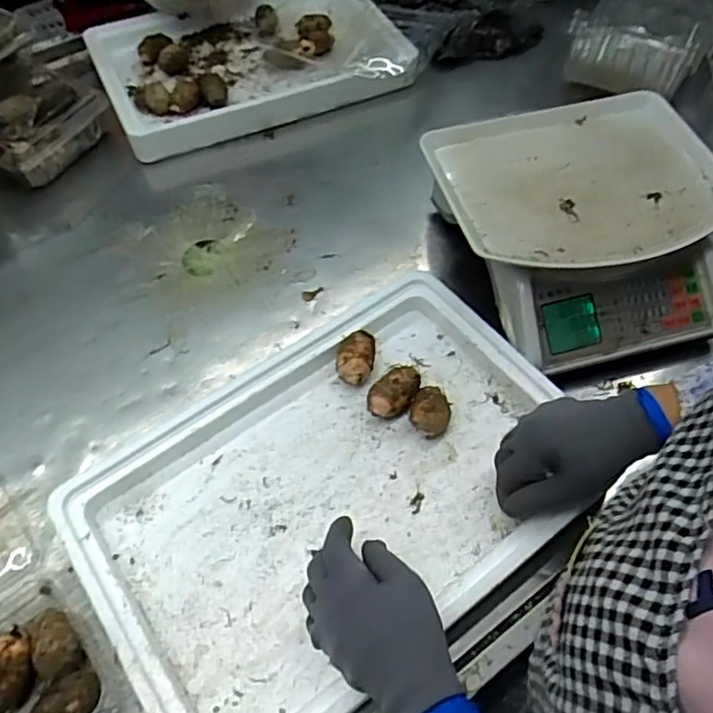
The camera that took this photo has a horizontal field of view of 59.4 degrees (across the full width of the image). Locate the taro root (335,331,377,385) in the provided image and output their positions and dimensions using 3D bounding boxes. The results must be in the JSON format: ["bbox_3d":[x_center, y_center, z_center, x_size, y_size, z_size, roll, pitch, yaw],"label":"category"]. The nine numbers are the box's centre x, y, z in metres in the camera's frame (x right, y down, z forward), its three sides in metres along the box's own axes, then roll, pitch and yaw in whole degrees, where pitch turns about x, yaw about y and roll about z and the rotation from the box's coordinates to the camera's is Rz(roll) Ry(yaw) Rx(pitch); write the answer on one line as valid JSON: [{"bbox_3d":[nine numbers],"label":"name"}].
[{"bbox_3d":[-0.001,0.003,0.657,0.038,0.040,0.060,9,56,4],"label":"taro root"}]

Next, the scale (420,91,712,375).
[{"bbox_3d":[0.257,-0.141,0.704,0.309,0.129,0.286,-15,57,-11],"label":"scale"}]

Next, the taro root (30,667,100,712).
[{"bbox_3d":[-0.230,0.277,0.494,0.057,0.031,0.037,-35,63,-22],"label":"taro root"}]

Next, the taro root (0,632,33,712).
[{"bbox_3d":[-0.282,0.257,0.508,0.035,0.033,0.055,-10,57,-8],"label":"taro root"}]

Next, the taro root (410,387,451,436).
[{"bbox_3d":[0.073,0.058,0.619,0.039,0.039,0.050,16,57,9],"label":"taro root"}]

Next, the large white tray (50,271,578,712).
[{"bbox_3d":[-0.026,0.112,0.584,0.434,0.061,0.330,-30,62,-20],"label":"large white tray"}]

